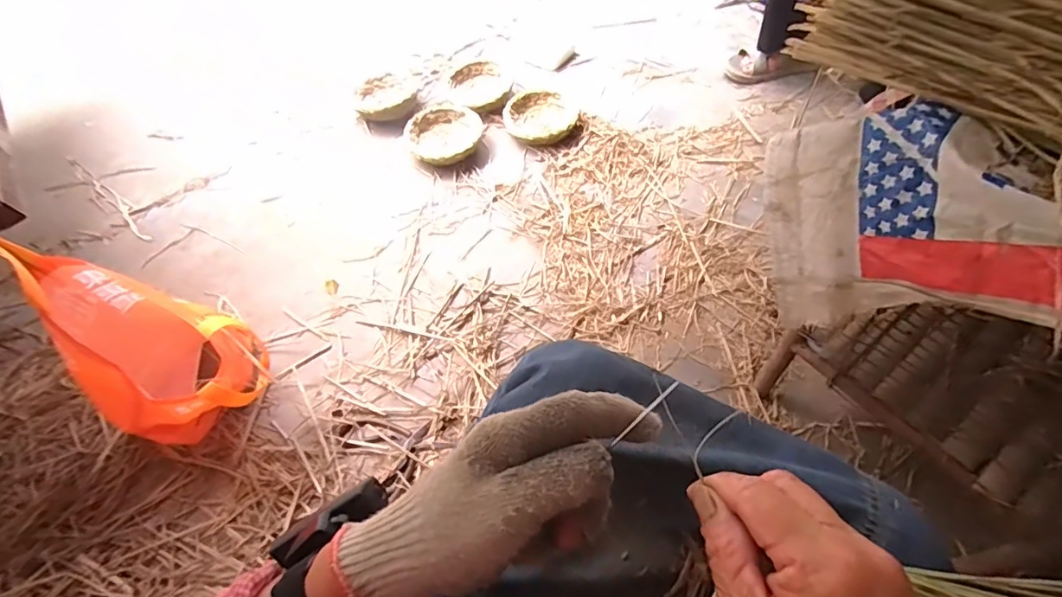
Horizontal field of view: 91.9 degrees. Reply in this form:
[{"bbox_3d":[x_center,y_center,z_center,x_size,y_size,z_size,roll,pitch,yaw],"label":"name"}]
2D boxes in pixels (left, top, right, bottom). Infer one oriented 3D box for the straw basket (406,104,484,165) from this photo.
[{"bbox_3d":[-0.212,-0.398,1.262,0.163,0.058,0.188,21,61,16],"label":"straw basket"}]

